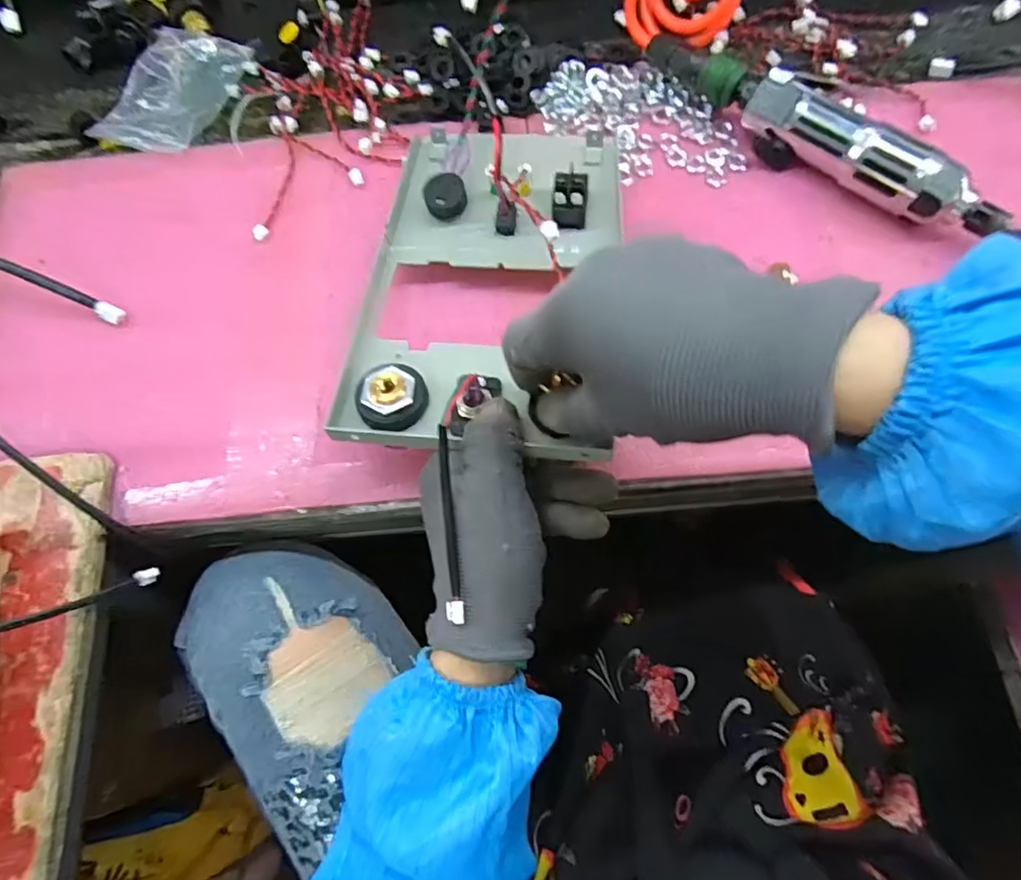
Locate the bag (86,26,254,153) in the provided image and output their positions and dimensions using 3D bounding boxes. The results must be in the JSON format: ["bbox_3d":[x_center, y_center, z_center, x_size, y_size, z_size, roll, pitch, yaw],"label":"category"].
[{"bbox_3d":[-0.253,-0.260,0.434,0.070,0.014,0.114,21,73,9],"label":"bag"}]

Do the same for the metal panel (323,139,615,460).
[{"bbox_3d":[-0.011,-0.097,0.348,0.143,0.056,0.227,5,71,4],"label":"metal panel"}]

